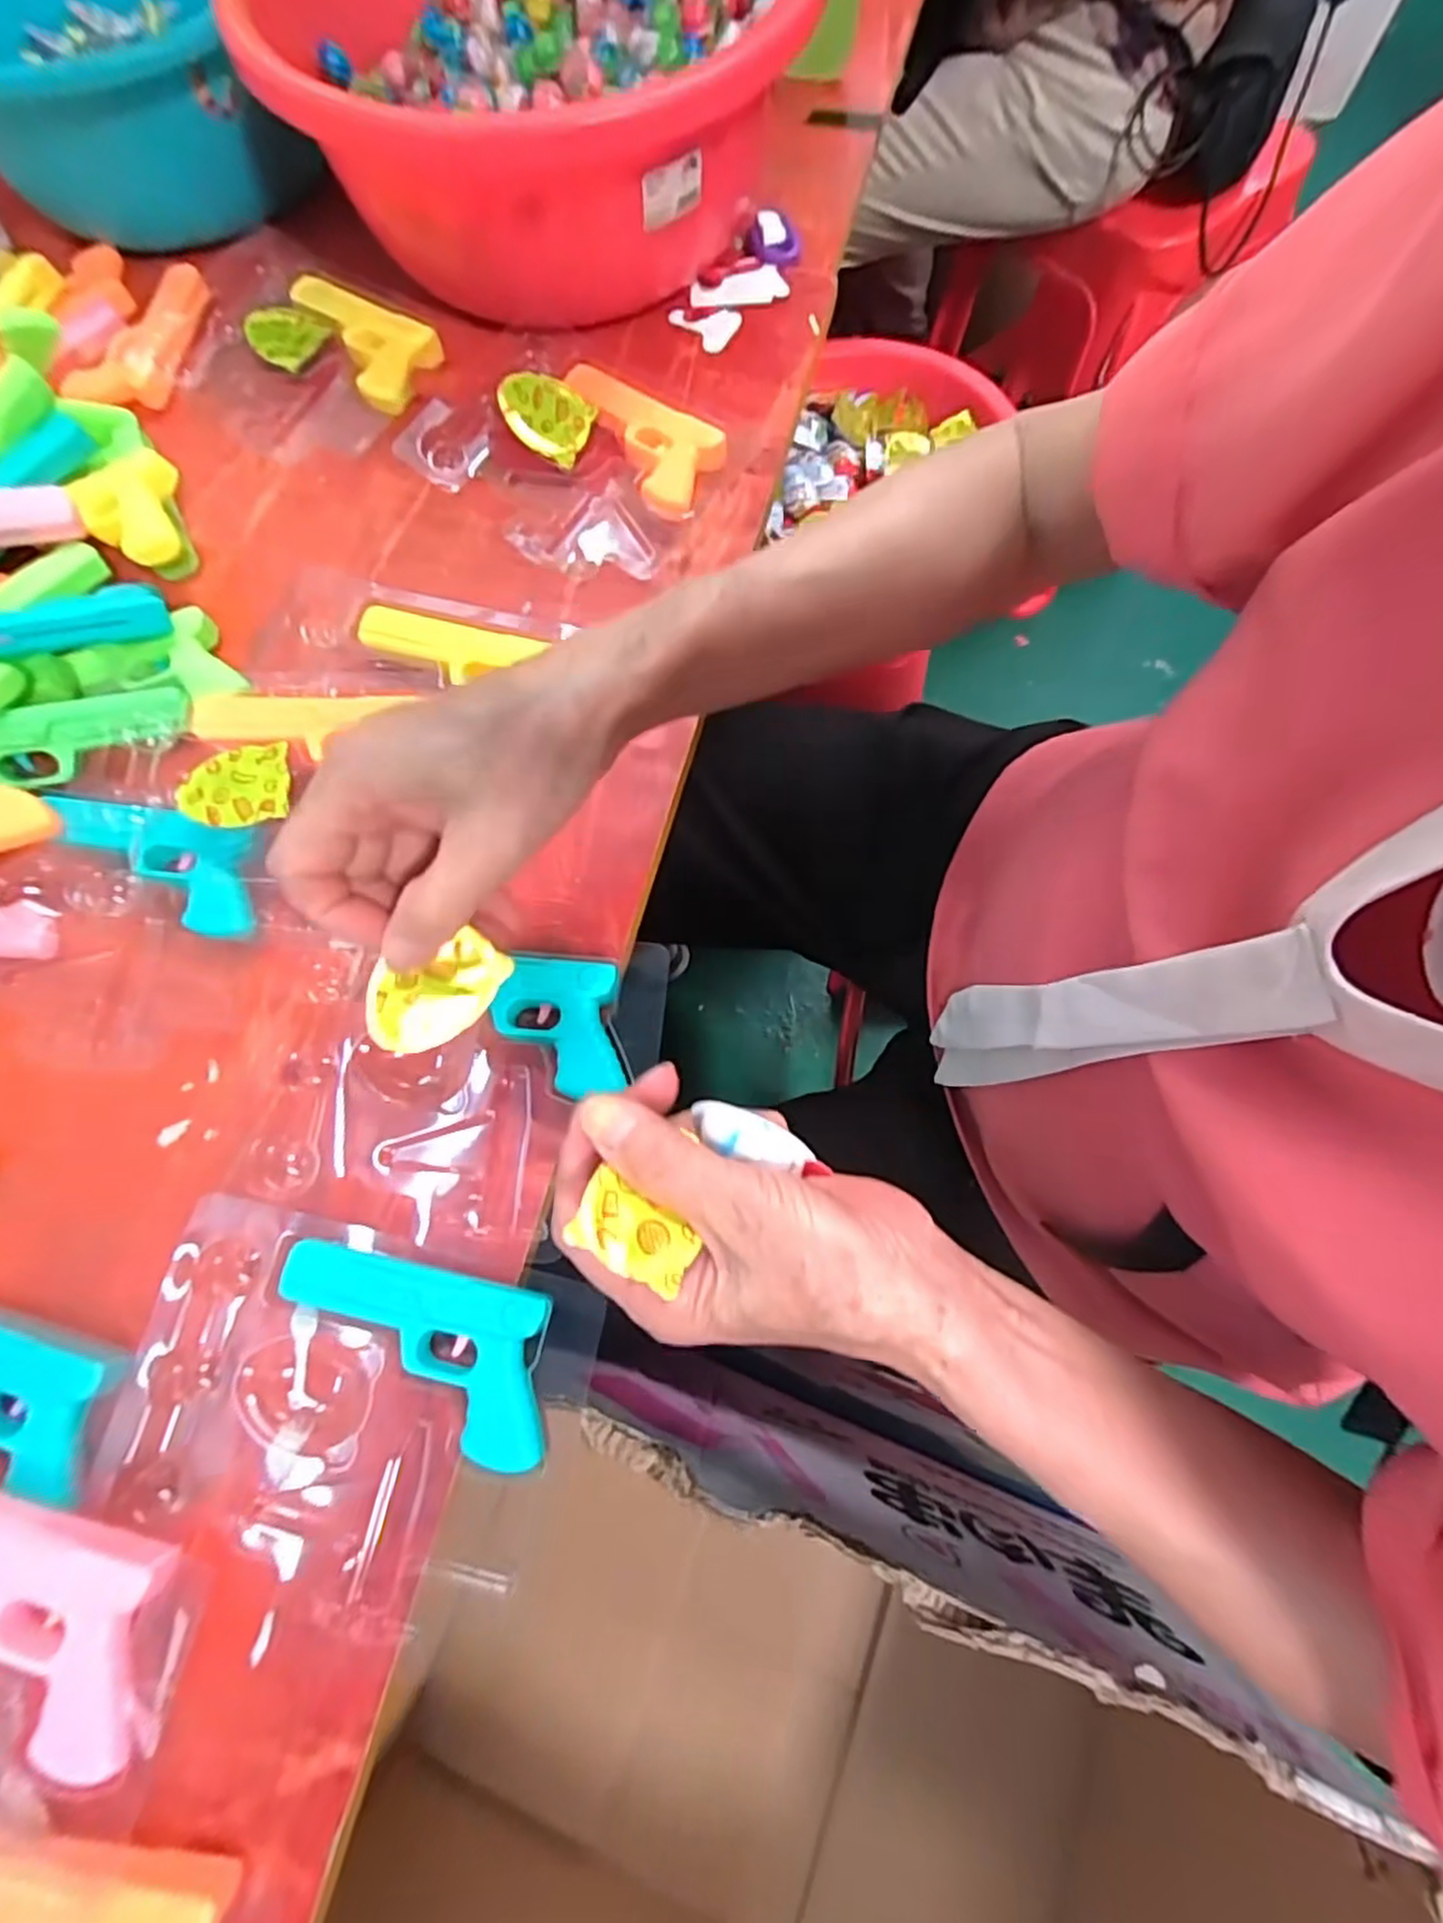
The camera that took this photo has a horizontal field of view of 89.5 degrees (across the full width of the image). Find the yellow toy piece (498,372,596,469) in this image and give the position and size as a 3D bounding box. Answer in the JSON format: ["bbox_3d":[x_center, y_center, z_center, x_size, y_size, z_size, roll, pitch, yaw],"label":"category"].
[{"bbox_3d":[-0.100,-0.308,0.410,0.050,0.012,0.038,23,95,-13],"label":"yellow toy piece"}]

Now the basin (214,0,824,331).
[{"bbox_3d":[-0.106,-0.514,0.432,0.297,0.120,0.312,-1,73,2],"label":"basin"}]

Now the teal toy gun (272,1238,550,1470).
[{"bbox_3d":[-0.121,0.151,0.285,0.115,0.013,0.060,11,74,5],"label":"teal toy gun"}]

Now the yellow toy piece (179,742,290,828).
[{"bbox_3d":[-0.221,-0.079,0.329,0.050,0.004,0.038,-13,73,-2],"label":"yellow toy piece"}]

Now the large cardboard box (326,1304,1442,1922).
[{"bbox_3d":[0.051,0.543,0.468,0.475,0.348,0.397,19,74,8],"label":"large cardboard box"}]

